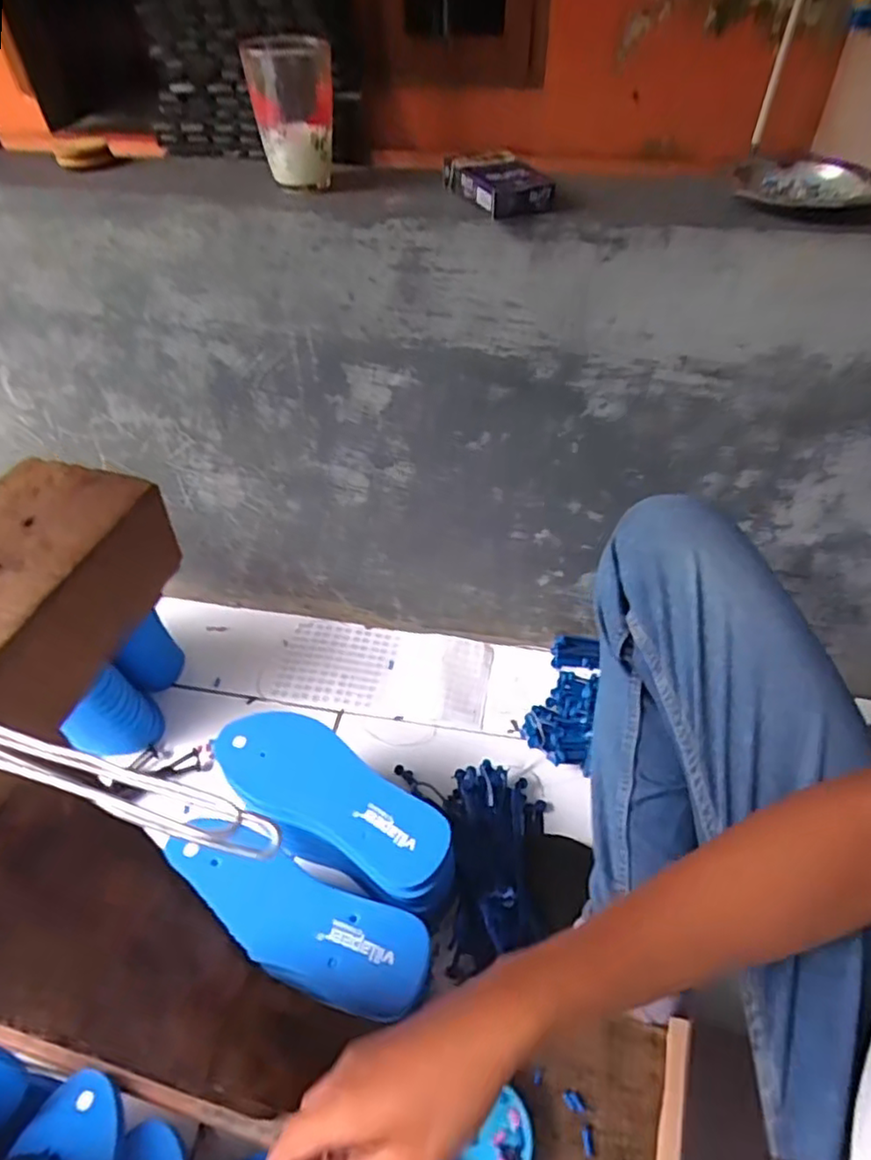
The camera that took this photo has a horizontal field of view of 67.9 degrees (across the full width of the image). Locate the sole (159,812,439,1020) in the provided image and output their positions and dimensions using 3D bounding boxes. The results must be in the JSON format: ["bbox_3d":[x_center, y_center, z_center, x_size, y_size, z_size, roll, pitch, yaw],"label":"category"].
[{"bbox_3d":[-0.118,0.269,0.523,0.234,0.011,0.080,19,52,18],"label":"sole"}]

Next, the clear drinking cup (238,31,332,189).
[{"bbox_3d":[-0.113,-0.379,0.525,0.067,0.094,0.061,-8,49,-5],"label":"clear drinking cup"}]

